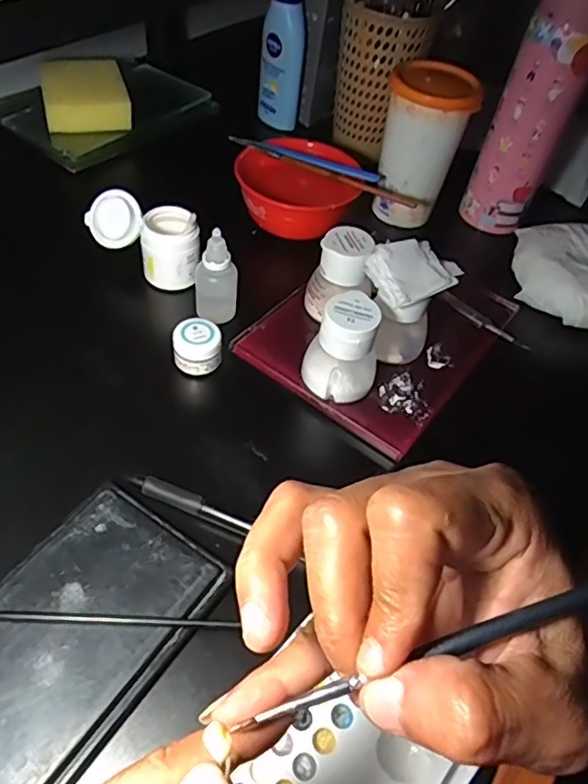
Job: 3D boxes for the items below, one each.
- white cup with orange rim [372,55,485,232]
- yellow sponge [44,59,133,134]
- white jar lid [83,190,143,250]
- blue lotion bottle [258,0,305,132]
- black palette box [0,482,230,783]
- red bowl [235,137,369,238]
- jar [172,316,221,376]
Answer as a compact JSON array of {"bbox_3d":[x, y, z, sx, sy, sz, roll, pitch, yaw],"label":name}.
[{"bbox_3d":[0.114,-0.217,0.534,0.068,0.125,0.064,5,50,-6],"label":"white cup with orange rim"},{"bbox_3d":[-0.211,-0.298,0.608,0.082,0.033,0.105,-8,53,-16],"label":"yellow sponge"},{"bbox_3d":[-0.139,-0.133,0.462,0.045,0.004,0.043,2,97,17],"label":"white jar lid"},{"bbox_3d":[-0.013,-0.347,0.615,0.043,0.139,0.024,5,50,-6],"label":"blue lotion bottle"},{"bbox_3d":[-0.114,0.121,0.296,0.093,0.016,0.152,31,52,15],"label":"black palette box"},{"bbox_3d":[0.000,-0.176,0.531,0.104,0.056,0.093,20,50,7],"label":"red bowl"},{"bbox_3d":[-0.068,-0.032,0.421,0.032,0.030,0.029,5,50,-6],"label":"jar"}]

